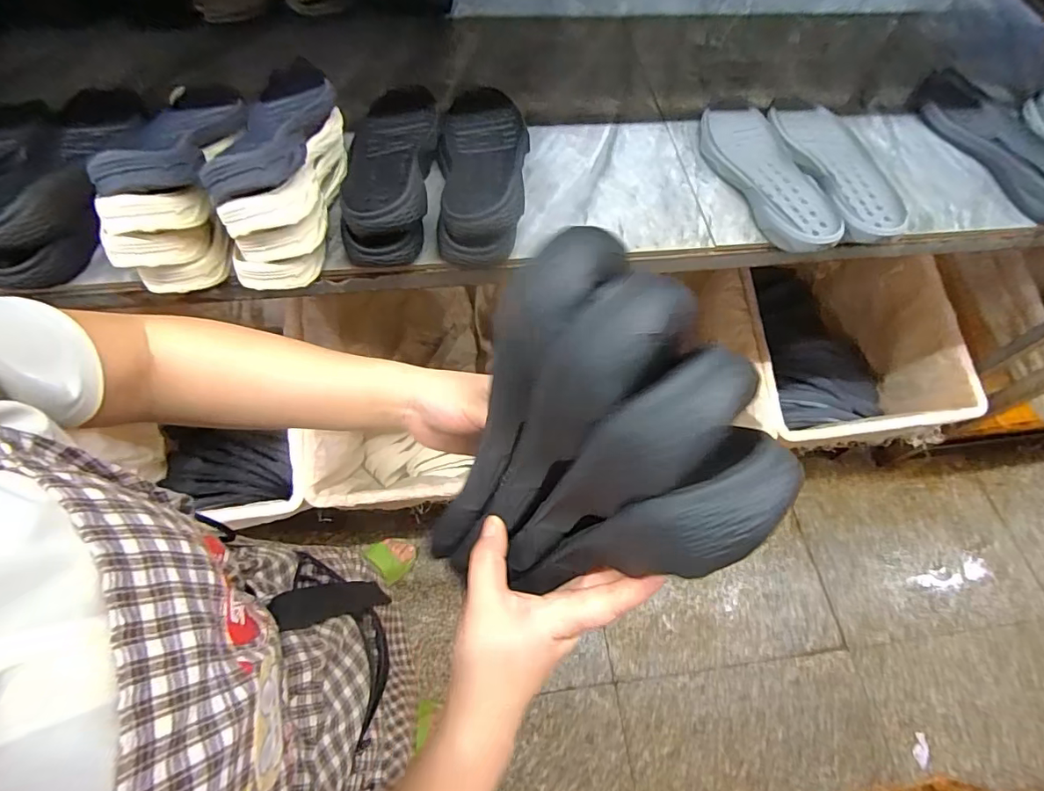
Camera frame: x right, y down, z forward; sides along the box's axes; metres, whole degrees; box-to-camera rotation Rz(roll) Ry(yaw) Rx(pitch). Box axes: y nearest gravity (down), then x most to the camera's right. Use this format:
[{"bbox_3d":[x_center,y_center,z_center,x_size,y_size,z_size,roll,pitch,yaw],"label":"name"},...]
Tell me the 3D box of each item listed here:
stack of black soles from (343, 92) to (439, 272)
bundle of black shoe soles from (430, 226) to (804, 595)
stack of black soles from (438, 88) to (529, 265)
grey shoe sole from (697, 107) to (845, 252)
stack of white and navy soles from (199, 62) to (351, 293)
[{"bbox_3d":[-0.154,-0.281,0.588,0.106,0.092,0.285,-3,62,-5],"label":"stack of black soles"},{"bbox_3d":[0.033,0.039,0.299,0.172,0.242,0.090,46,45,16],"label":"bundle of black shoe soles"},{"bbox_3d":[-0.048,-0.286,0.597,0.110,0.086,0.292,-3,62,-5],"label":"stack of black soles"},{"bbox_3d":[0.317,-0.284,0.639,0.099,0.035,0.264,-12,63,-10],"label":"grey shoe sole"},{"bbox_3d":[-0.260,-0.260,0.545,0.105,0.142,0.276,-5,62,-6],"label":"stack of white and navy soles"}]

